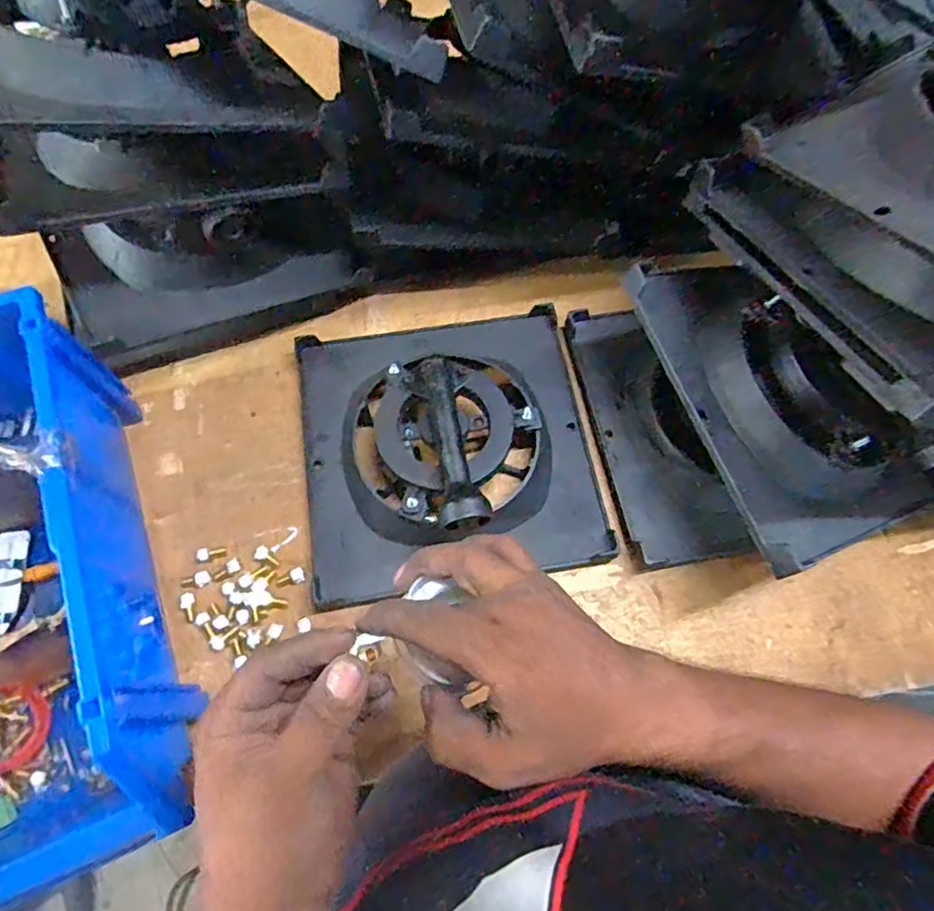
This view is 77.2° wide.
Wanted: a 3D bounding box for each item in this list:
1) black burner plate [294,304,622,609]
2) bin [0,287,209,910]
[{"bbox_3d":[-0.018,-0.026,0.591,0.304,0.109,0.287,0,68,-1],"label":"black burner plate"},{"bbox_3d":[-0.385,0.105,0.494,0.205,0.175,0.427,-23,70,-10],"label":"bin"}]

